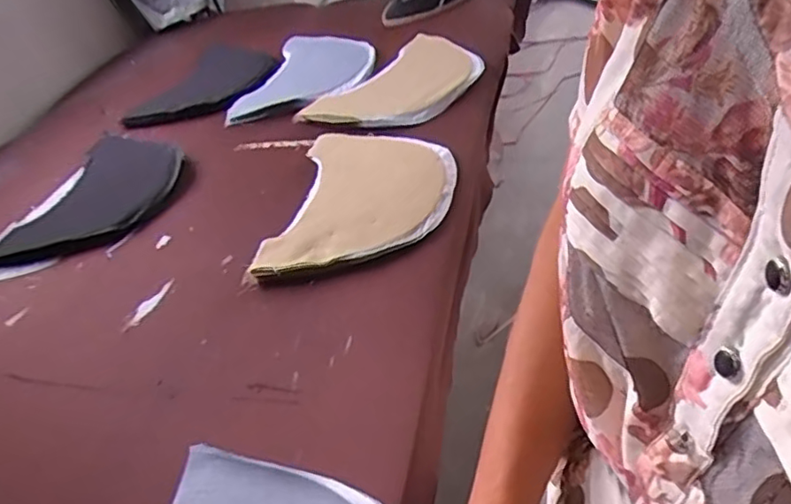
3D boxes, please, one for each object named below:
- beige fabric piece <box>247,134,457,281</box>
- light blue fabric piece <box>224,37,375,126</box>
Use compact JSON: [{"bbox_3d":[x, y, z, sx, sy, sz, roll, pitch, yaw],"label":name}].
[{"bbox_3d":[-0.037,-0.076,0.757,0.214,0.029,0.291,4,47,10],"label":"beige fabric piece"},{"bbox_3d":[-0.152,-0.331,1.105,0.219,0.025,0.292,6,44,18],"label":"light blue fabric piece"}]

